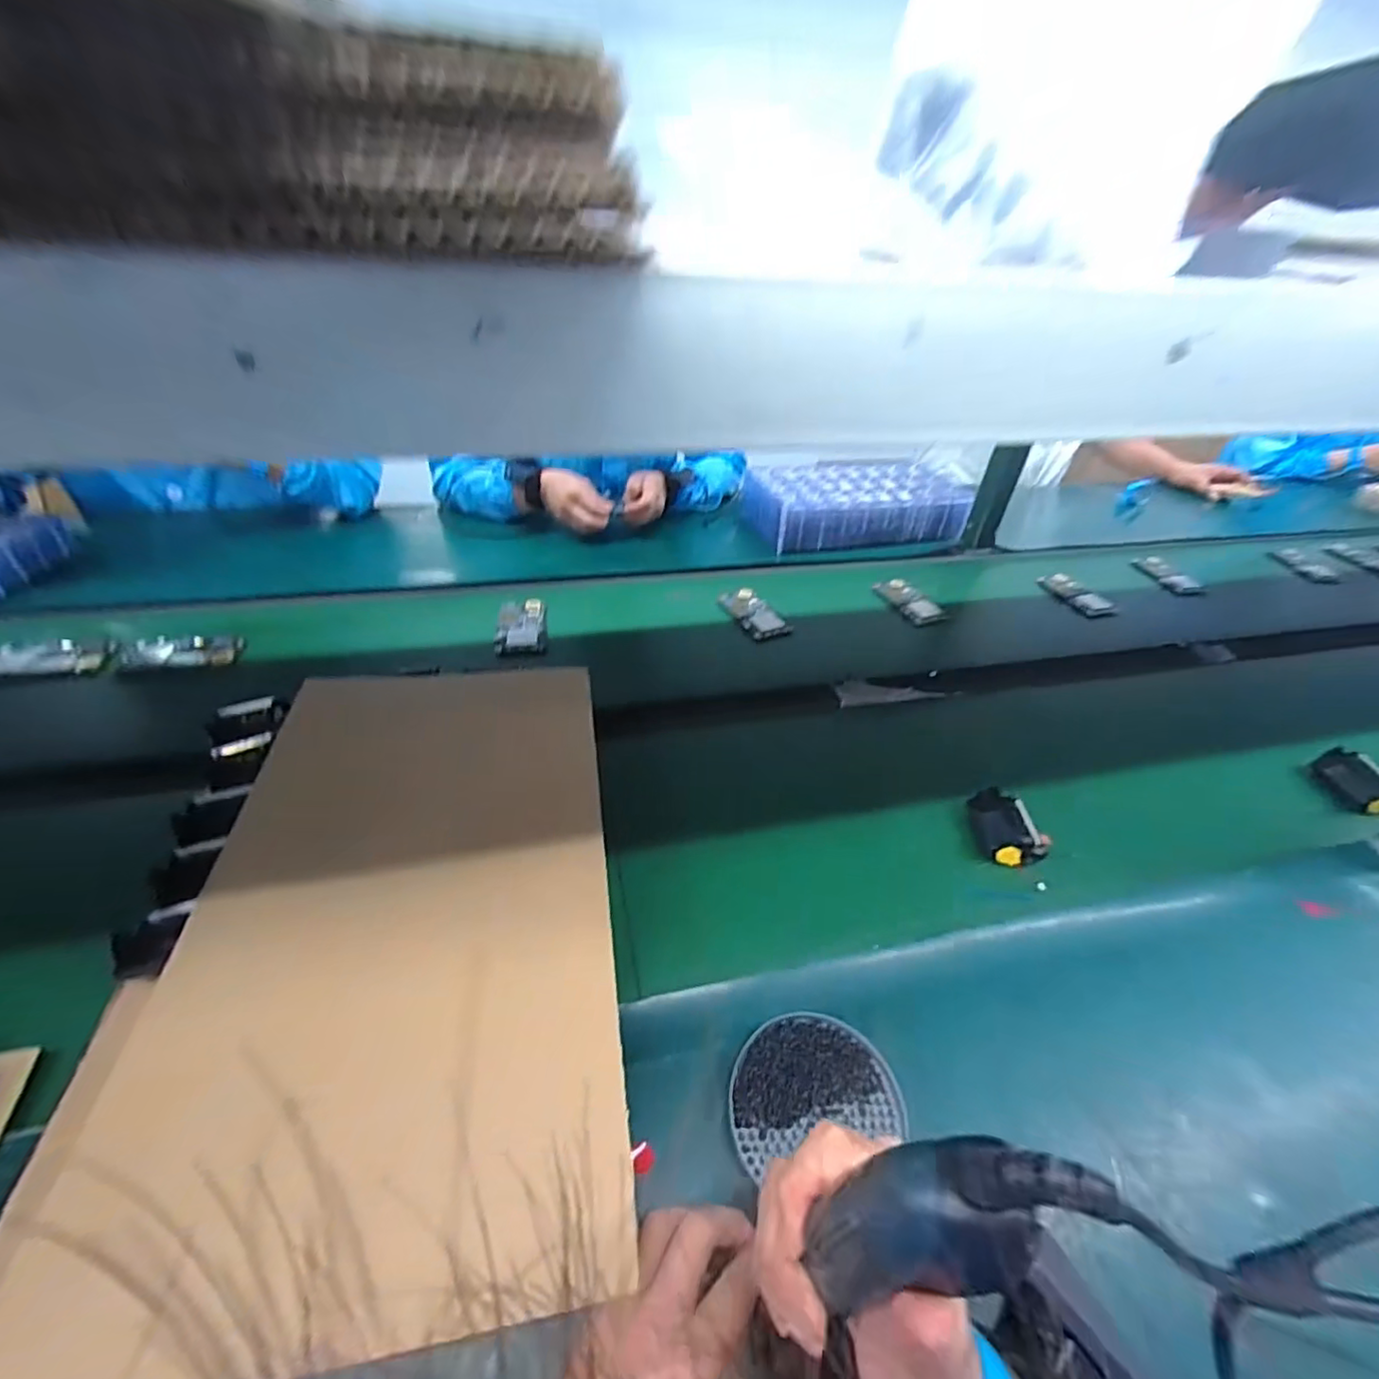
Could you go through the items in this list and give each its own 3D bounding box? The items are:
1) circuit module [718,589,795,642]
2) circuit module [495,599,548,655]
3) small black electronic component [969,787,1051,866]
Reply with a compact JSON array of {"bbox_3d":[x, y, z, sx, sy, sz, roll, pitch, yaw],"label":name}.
[{"bbox_3d":[0.094,-0.116,0.889,0.061,0.015,0.125,-16,44,-23],"label":"circuit module"},{"bbox_3d":[-0.235,-0.090,0.825,0.071,0.010,0.120,-5,41,-11],"label":"circuit module"},{"bbox_3d":[0.317,0.138,0.583,0.068,0.028,0.070,7,40,3],"label":"small black electronic component"}]

